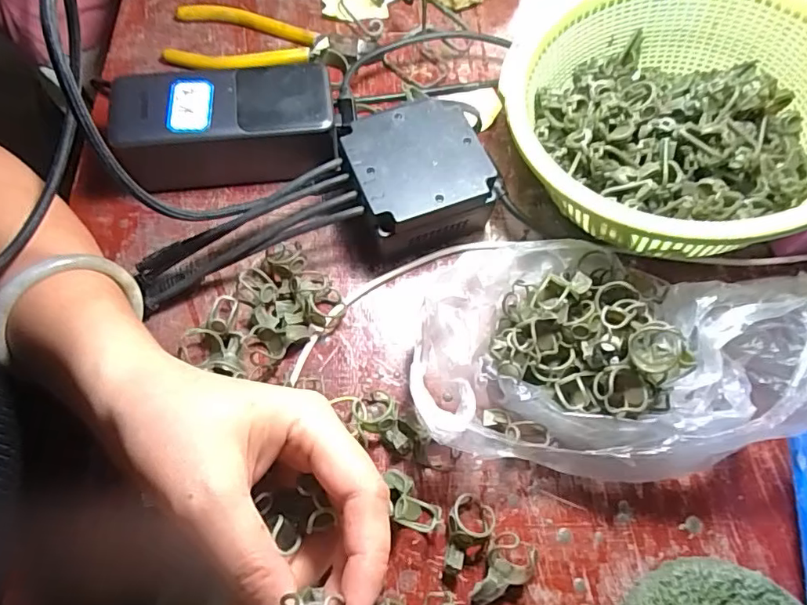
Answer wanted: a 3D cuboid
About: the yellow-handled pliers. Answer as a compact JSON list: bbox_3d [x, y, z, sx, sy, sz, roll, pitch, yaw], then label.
[{"bbox_3d":[-0.100,-0.197,0.388,0.140,0.018,0.059,-2,66,-3],"label":"yellow-handled pliers"}]

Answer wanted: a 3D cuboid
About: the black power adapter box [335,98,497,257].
[{"bbox_3d":[0.008,-0.075,0.331,0.077,0.052,0.074,-21,68,-12],"label":"black power adapter box"}]

